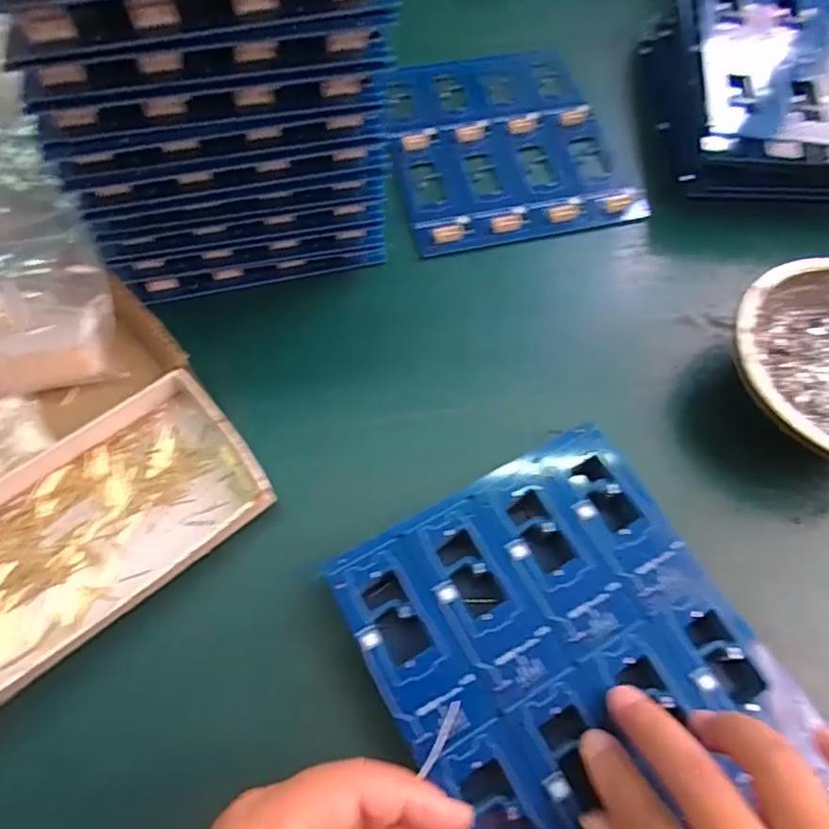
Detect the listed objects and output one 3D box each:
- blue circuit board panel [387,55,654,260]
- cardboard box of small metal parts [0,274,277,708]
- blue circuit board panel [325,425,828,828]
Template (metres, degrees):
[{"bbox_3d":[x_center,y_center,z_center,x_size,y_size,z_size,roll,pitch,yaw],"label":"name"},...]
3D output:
[{"bbox_3d":[0.064,-0.202,0.434,0.157,0.007,0.180,-10,66,-6],"label":"blue circuit board panel"},{"bbox_3d":[-0.202,0.035,0.305,0.197,0.028,0.184,-34,72,-18],"label":"cardboard box of small metal parts"},{"bbox_3d":[0.073,0.116,0.268,0.158,0.009,0.192,-26,68,-12],"label":"blue circuit board panel"}]

